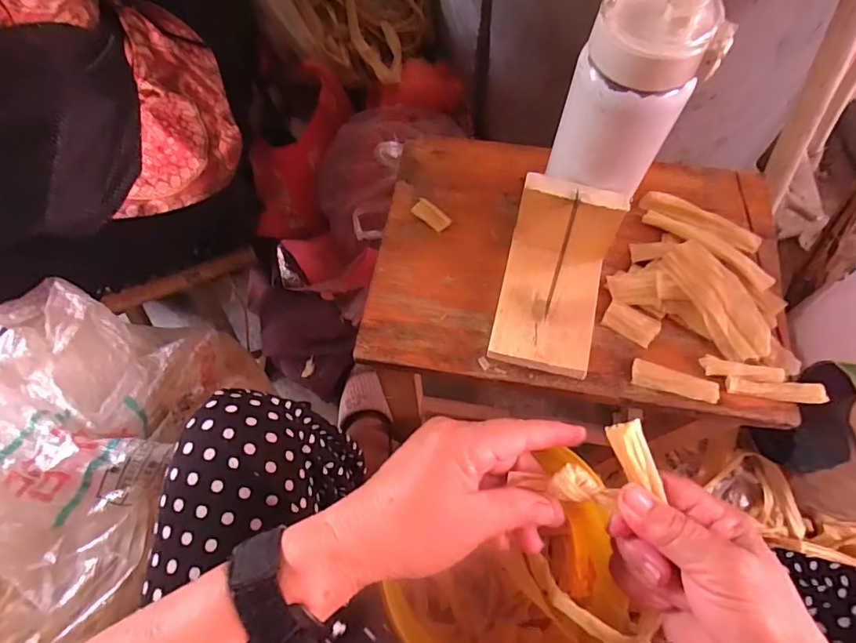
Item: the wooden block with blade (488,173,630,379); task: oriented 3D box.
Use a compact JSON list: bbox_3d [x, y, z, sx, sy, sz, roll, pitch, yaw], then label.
[{"bbox_3d":[0.096,-0.031,0.381,0.076,0.078,0.117,13,66,8],"label":"wooden block with blade"}]

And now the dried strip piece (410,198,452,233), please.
[{"bbox_3d":[0.003,-0.096,0.457,0.036,0.004,0.019,37,71,17],"label":"dried strip piece"}]

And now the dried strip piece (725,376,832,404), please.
[{"bbox_3d":[0.259,0.050,0.375,0.065,0.010,0.015,9,65,6],"label":"dried strip piece"}]

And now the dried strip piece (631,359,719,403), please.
[{"bbox_3d":[0.189,0.045,0.387,0.063,0.006,0.020,15,66,9],"label":"dried strip piece"}]

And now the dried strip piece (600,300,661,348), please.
[{"bbox_3d":[0.165,0.001,0.407,0.042,0.004,0.023,28,68,14],"label":"dried strip piece"}]

